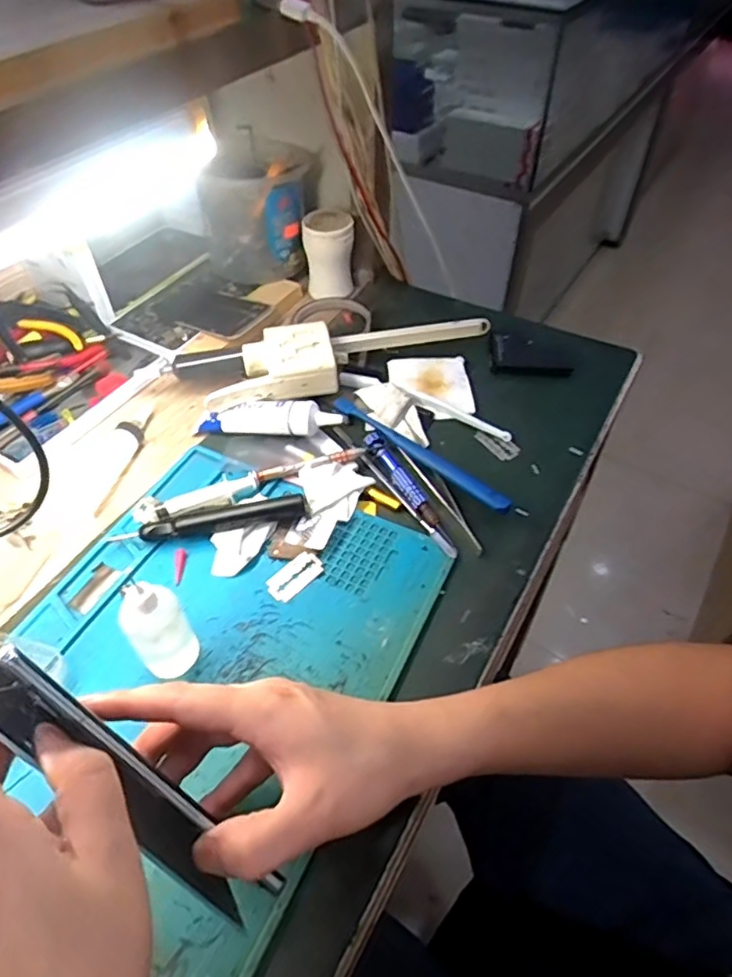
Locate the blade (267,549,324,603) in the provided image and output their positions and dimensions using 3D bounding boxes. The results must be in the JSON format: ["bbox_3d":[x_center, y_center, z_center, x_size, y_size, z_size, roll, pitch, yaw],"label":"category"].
[{"bbox_3d":[-0.052,0.064,0.445,0.042,0.004,0.023,-38,64,-24],"label":"blade"}]

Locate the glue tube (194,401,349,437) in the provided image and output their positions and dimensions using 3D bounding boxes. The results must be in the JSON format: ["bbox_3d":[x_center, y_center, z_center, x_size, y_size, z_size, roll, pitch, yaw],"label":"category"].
[{"bbox_3d":[-0.084,-0.063,0.532,0.127,0.029,0.031,4,50,4],"label":"glue tube"}]

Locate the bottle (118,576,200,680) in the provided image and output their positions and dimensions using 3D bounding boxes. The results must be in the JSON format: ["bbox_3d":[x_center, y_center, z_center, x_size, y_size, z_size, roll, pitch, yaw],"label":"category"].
[{"bbox_3d":[-0.129,0.082,0.373,0.035,0.085,0.034,0,49,0],"label":"bottle"}]

